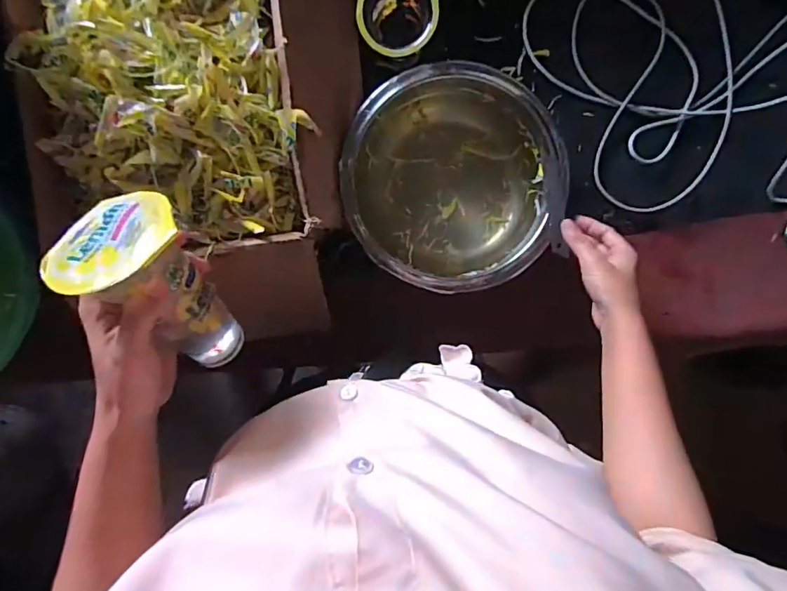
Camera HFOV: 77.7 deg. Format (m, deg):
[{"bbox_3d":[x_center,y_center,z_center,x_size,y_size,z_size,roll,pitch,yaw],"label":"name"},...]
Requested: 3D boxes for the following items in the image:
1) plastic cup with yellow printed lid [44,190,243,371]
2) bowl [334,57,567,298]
[{"bbox_3d":[-0.154,0.001,0.315,0.080,0.127,0.073,11,53,17],"label":"plastic cup with yellow printed lid"},{"bbox_3d":[0.055,-0.121,0.519,0.206,0.069,0.221,0,91,-2],"label":"bowl"}]

